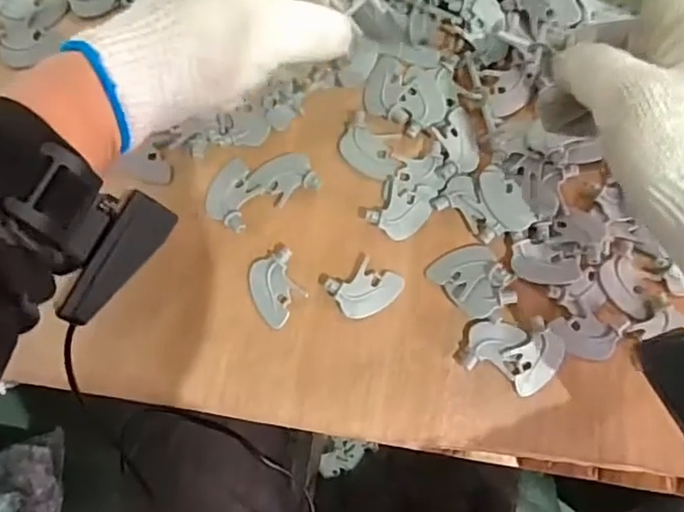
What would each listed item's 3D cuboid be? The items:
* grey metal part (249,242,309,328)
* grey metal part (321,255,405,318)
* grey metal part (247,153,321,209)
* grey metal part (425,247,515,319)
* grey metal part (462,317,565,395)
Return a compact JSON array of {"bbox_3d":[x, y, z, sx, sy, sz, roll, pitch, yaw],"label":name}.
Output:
[{"bbox_3d":[-0.042,0.019,0.390,0.032,0.008,0.049,-20,82,-4],"label":"grey metal part"},{"bbox_3d":[0.016,0.020,0.391,0.043,0.006,0.032,-33,83,-5],"label":"grey metal part"},{"bbox_3d":[-0.041,-0.051,0.407,0.045,0.005,0.033,-29,83,-5],"label":"grey metal part"},{"bbox_3d":[0.086,0.015,0.387,0.041,0.015,0.048,-35,84,-6],"label":"grey metal part"},{"bbox_3d":[0.109,0.064,0.385,0.062,0.007,0.046,-5,82,-2],"label":"grey metal part"}]

